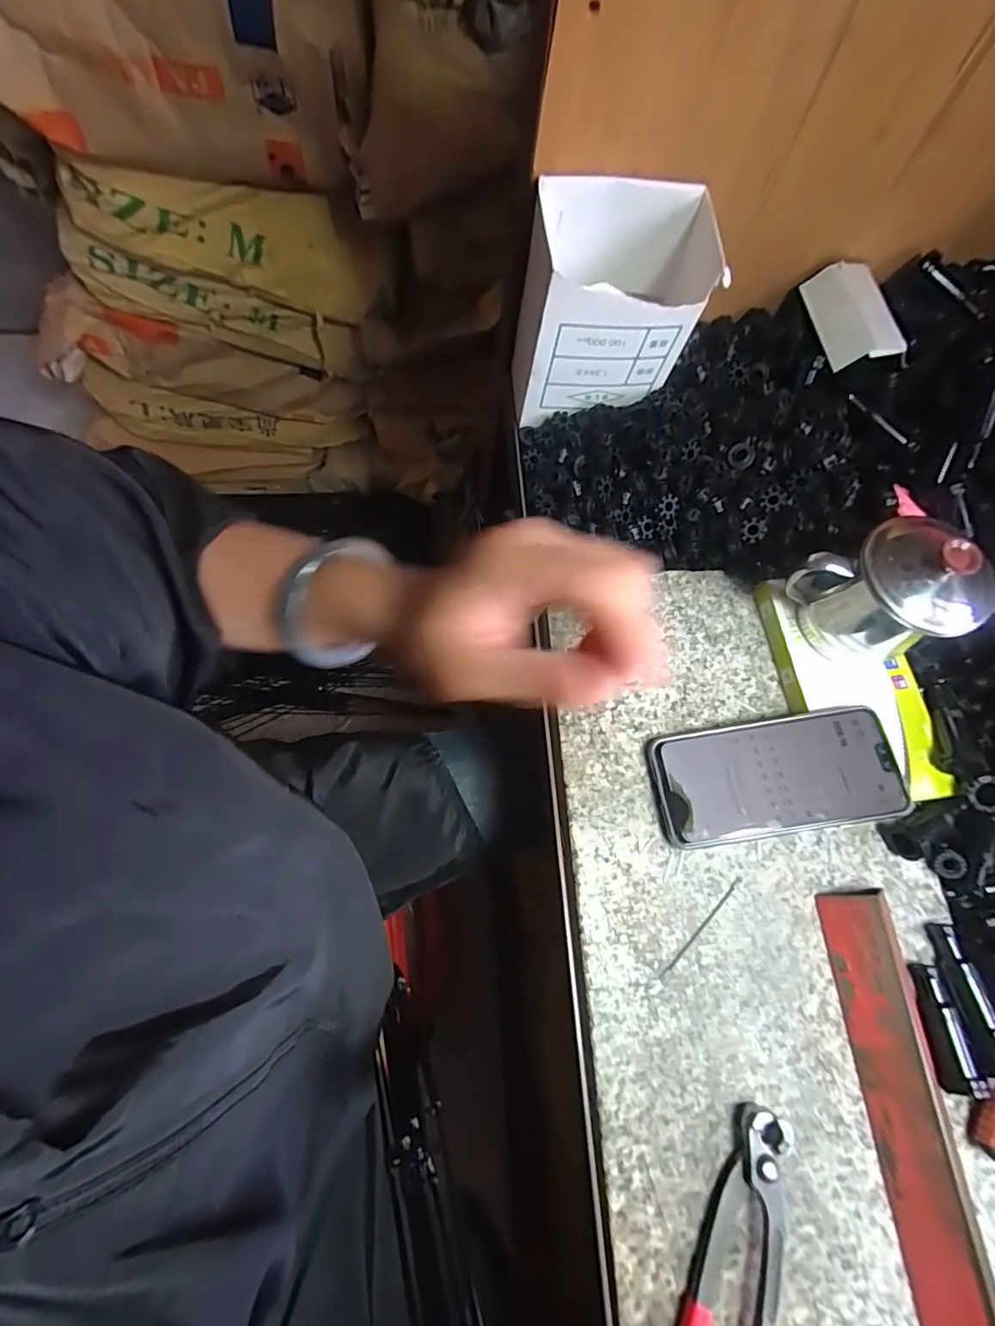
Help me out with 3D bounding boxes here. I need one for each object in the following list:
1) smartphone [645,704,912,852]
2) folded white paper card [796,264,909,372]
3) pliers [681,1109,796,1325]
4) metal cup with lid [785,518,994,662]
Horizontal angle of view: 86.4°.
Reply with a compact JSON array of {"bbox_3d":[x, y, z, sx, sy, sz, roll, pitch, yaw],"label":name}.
[{"bbox_3d":[0.187,0.077,0.359,0.156,0.007,0.076,-10,71,1],"label":"smartphone"},{"bbox_3d":[0.277,-0.274,0.417,0.043,0.024,0.089,-12,74,-9],"label":"folded white paper card"},{"bbox_3d":[0.124,0.346,0.269,0.058,0.023,0.194,25,72,3],"label":"pliers"},{"bbox_3d":[0.256,-0.045,0.354,0.077,0.096,0.079,2,72,-5],"label":"metal cup with lid"}]

